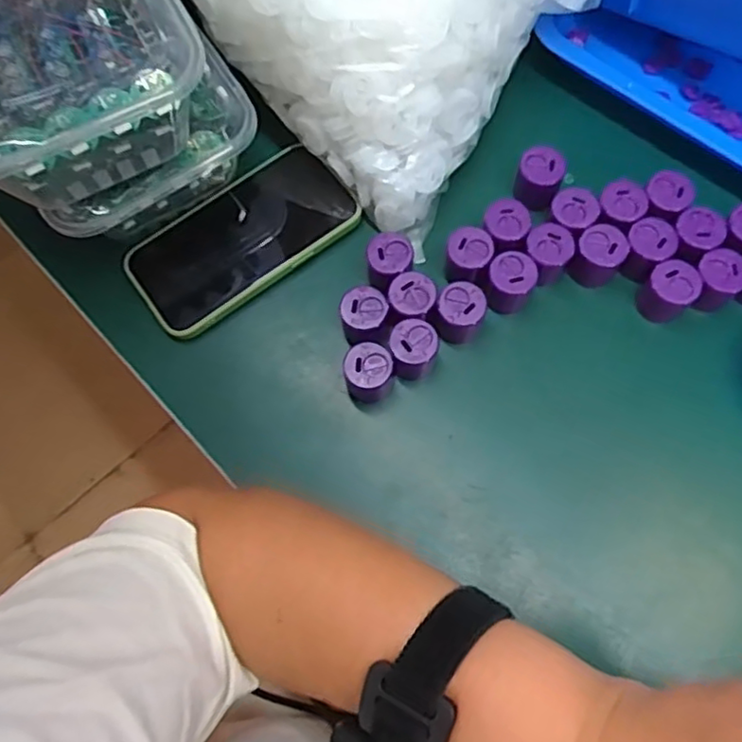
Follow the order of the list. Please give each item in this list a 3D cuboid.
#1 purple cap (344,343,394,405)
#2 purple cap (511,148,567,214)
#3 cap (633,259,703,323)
[{"bbox_3d":[-0.001,0.000,0.382,0.027,0.036,0.026,-1,72,2],"label":"purple cap"},{"bbox_3d":[0.106,-0.121,0.409,0.027,0.030,0.031,25,75,10],"label":"purple cap"},{"bbox_3d":[0.179,-0.047,0.389,0.025,0.034,0.028,-43,75,-11],"label":"cap"}]

